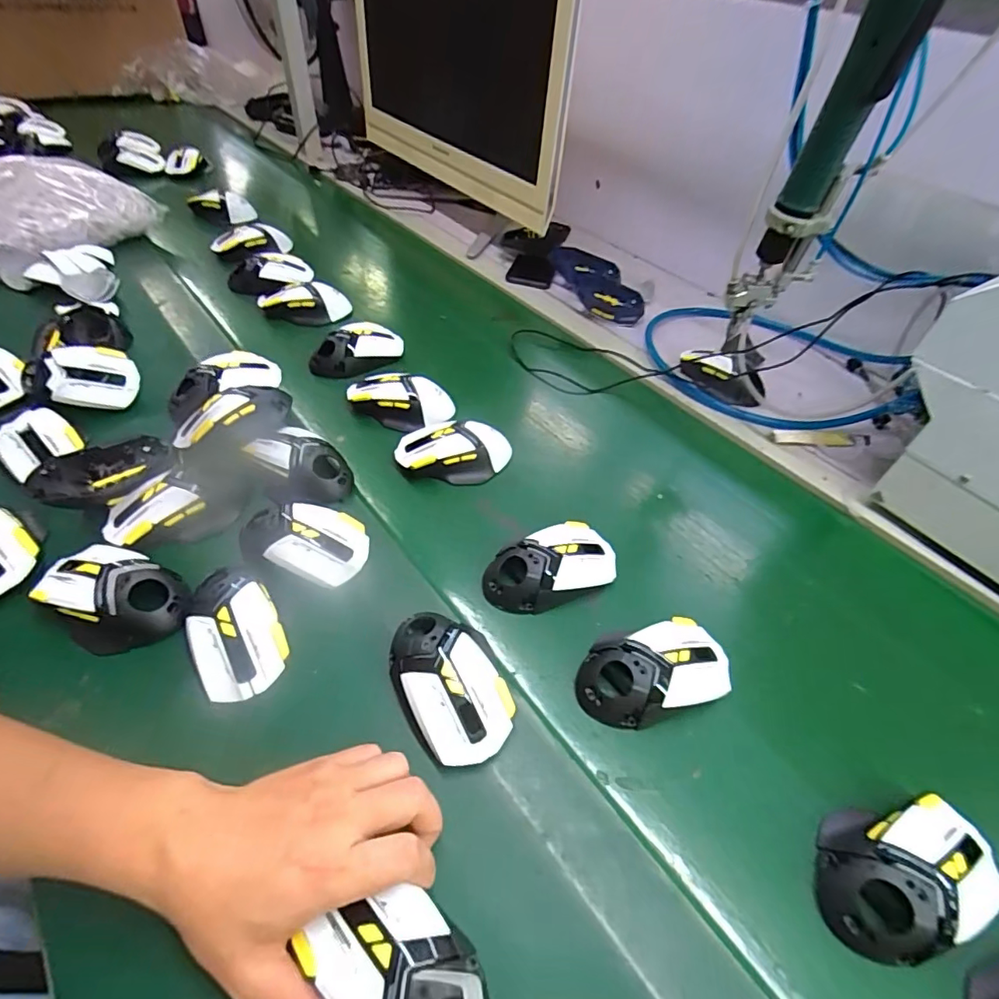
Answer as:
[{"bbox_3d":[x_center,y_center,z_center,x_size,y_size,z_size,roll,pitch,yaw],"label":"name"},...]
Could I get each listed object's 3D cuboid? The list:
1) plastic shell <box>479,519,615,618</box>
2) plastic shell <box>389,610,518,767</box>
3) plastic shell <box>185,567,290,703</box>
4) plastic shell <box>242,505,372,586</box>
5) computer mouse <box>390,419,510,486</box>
[{"bbox_3d":[0.046,0.058,0.452,0.121,0.037,0.067,-15,51,-15],"label":"plastic shell"},{"bbox_3d":[-0.040,0.130,0.374,0.071,0.042,0.121,-20,53,-19],"label":"plastic shell"},{"bbox_3d":[-0.202,0.099,0.391,0.066,0.043,0.111,-21,53,-20],"label":"plastic shell"},{"bbox_3d":[-0.173,0.040,0.448,0.120,0.050,0.065,13,50,8],"label":"plastic shell"},{"bbox_3d":[-0.050,-0.048,0.538,0.116,0.041,0.073,3,49,-1],"label":"computer mouse"}]

